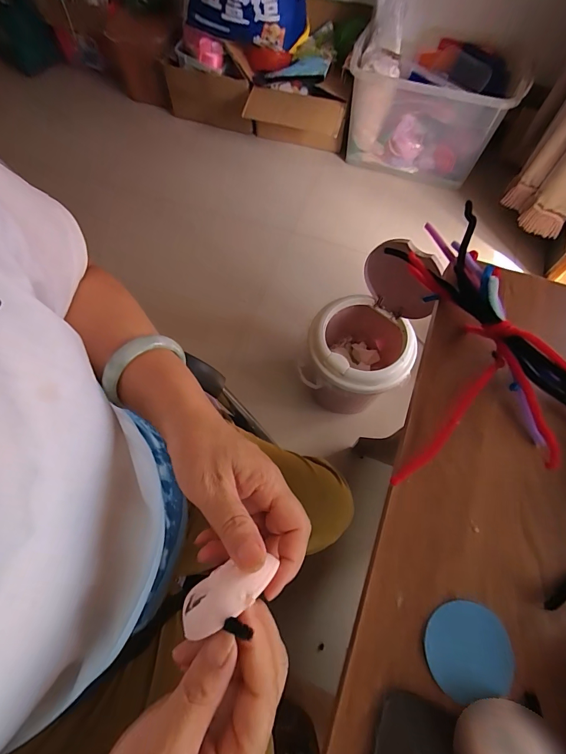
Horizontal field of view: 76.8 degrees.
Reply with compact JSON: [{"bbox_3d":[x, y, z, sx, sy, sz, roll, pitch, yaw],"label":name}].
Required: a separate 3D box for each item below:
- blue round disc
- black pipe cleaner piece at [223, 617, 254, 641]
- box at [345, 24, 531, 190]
[{"bbox_3d":[0.125,0.184,0.240,0.056,0.004,0.053,0,67,0],"label":"blue round disc"},{"bbox_3d":[-0.024,0.125,0.179,0.017,0.004,0.006,-12,60,39],"label":"black pipe cleaner piece"},{"bbox_3d":[0.517,-0.960,1.294,0.528,0.339,0.324,26,69,10],"label":"box"}]

